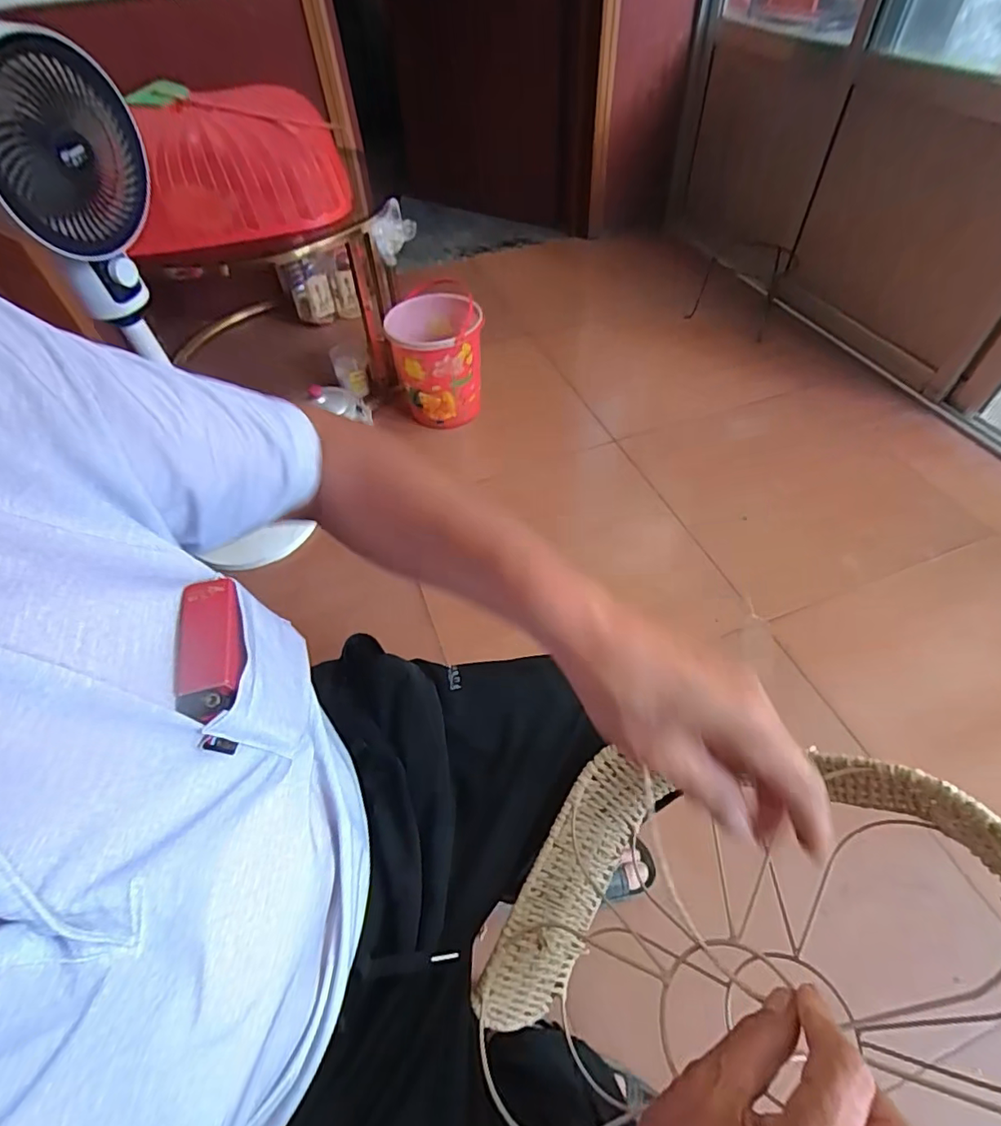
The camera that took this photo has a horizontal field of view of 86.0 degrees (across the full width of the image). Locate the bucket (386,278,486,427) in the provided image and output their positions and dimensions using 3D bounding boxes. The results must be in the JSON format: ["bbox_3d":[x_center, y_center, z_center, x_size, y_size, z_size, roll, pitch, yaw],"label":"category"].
[{"bbox_3d":[-0.163,-0.534,1.411,0.232,0.260,0.239,-11,52,-5],"label":"bucket"}]

